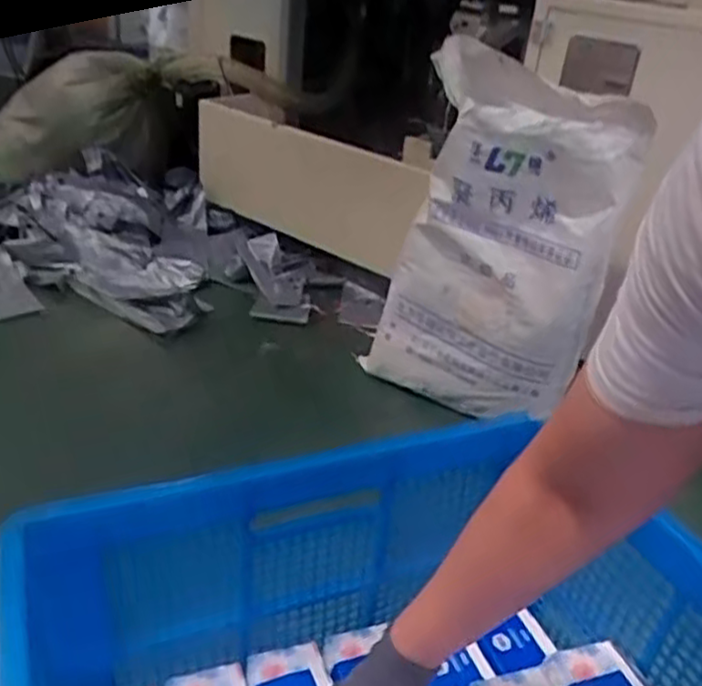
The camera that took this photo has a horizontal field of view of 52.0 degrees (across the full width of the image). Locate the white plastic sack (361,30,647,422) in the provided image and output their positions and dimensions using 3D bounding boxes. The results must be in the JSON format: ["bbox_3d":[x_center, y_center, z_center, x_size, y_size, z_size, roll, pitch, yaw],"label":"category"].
[{"bbox_3d":[0.280,-0.165,1.468,0.459,0.775,0.129,27,37,23],"label":"white plastic sack"}]

